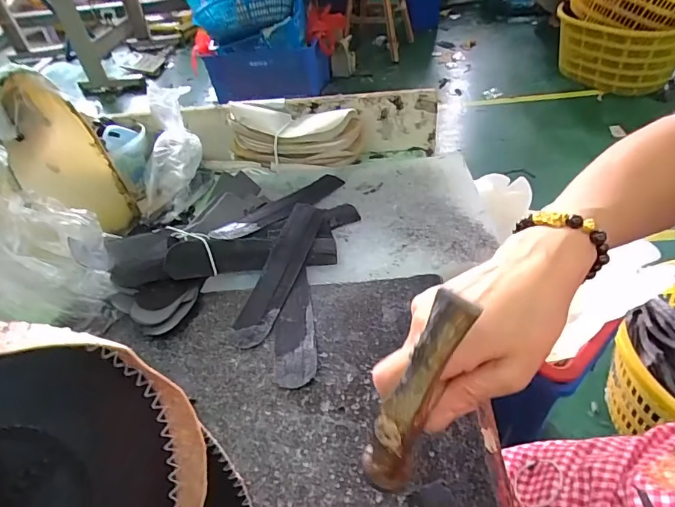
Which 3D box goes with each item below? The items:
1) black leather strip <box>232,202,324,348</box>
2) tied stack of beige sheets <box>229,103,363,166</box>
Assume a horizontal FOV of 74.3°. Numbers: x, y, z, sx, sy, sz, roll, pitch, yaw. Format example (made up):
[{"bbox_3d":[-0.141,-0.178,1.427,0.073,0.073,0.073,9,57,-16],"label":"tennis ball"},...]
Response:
[{"bbox_3d":[-0.054,0.012,0.437,0.035,0.008,0.181,13,50,12],"label":"black leather strip"},{"bbox_3d":[-0.053,-0.152,0.570,0.161,0.064,0.061,3,44,12],"label":"tied stack of beige sheets"}]

